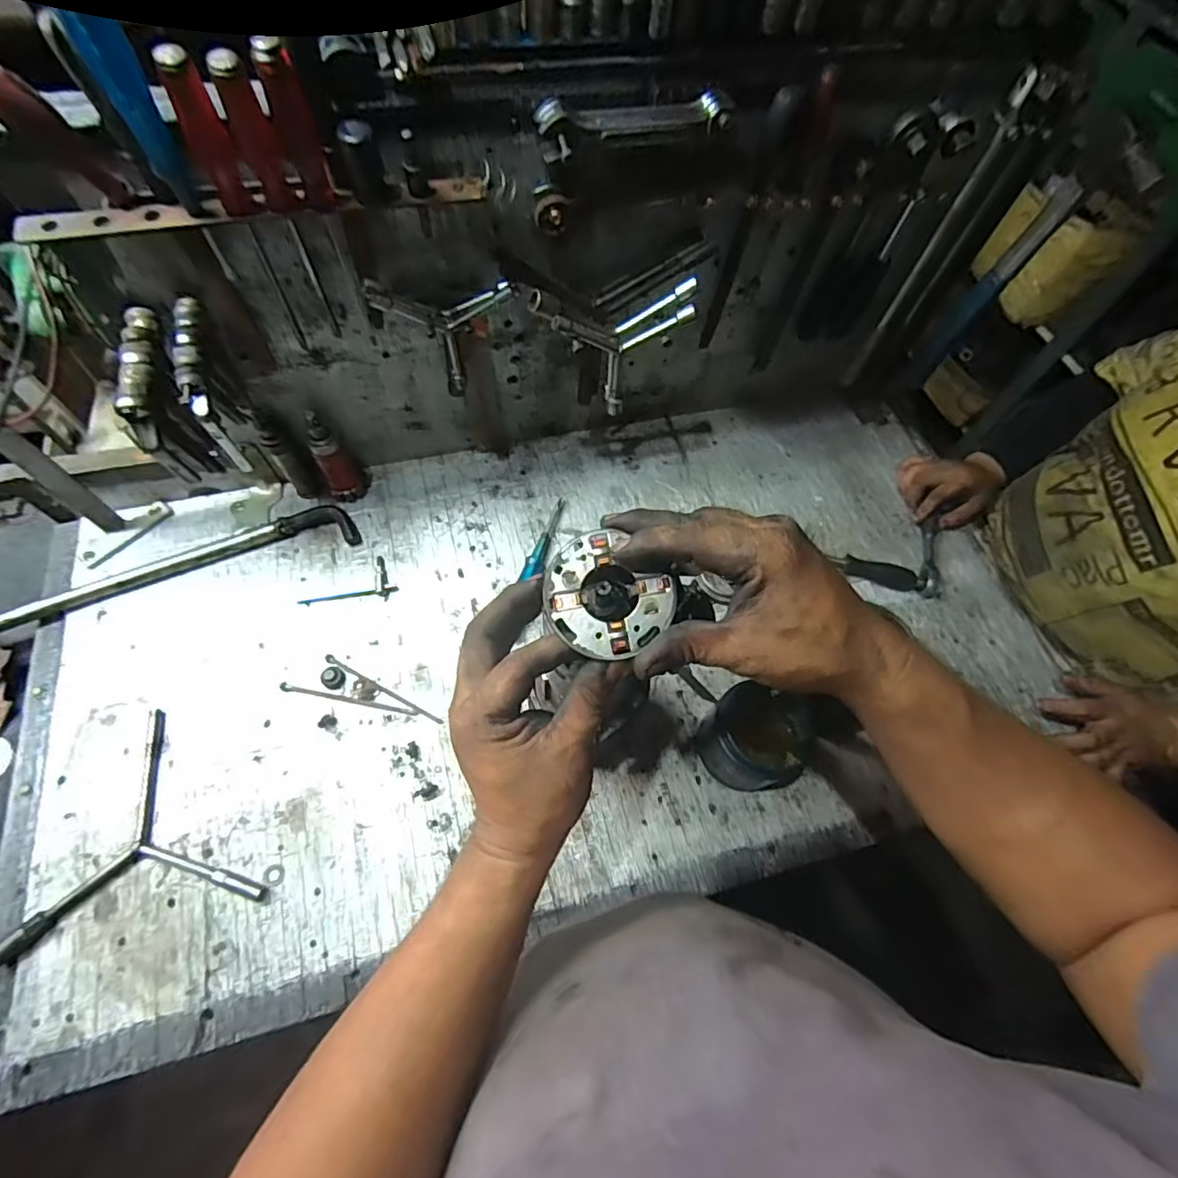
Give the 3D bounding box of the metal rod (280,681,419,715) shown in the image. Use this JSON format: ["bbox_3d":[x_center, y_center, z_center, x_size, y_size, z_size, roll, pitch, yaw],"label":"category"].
[{"bbox_3d":[-0.255,0.117,0.609,0.146,0.004,0.008,11,63,2],"label":"metal rod"}]

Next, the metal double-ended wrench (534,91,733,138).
[{"bbox_3d":[0.036,-0.365,0.441,0.150,0.013,0.035,-6,64,-7],"label":"metal double-ended wrench"}]

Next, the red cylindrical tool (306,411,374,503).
[{"bbox_3d":[-0.298,-0.159,0.672,0.046,0.124,0.047,1,63,-3],"label":"red cylindrical tool"}]

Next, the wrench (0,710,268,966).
[{"bbox_3d":[-0.419,0.209,0.538,0.205,0.023,0.198,-11,64,-9],"label":"wrench"}]

